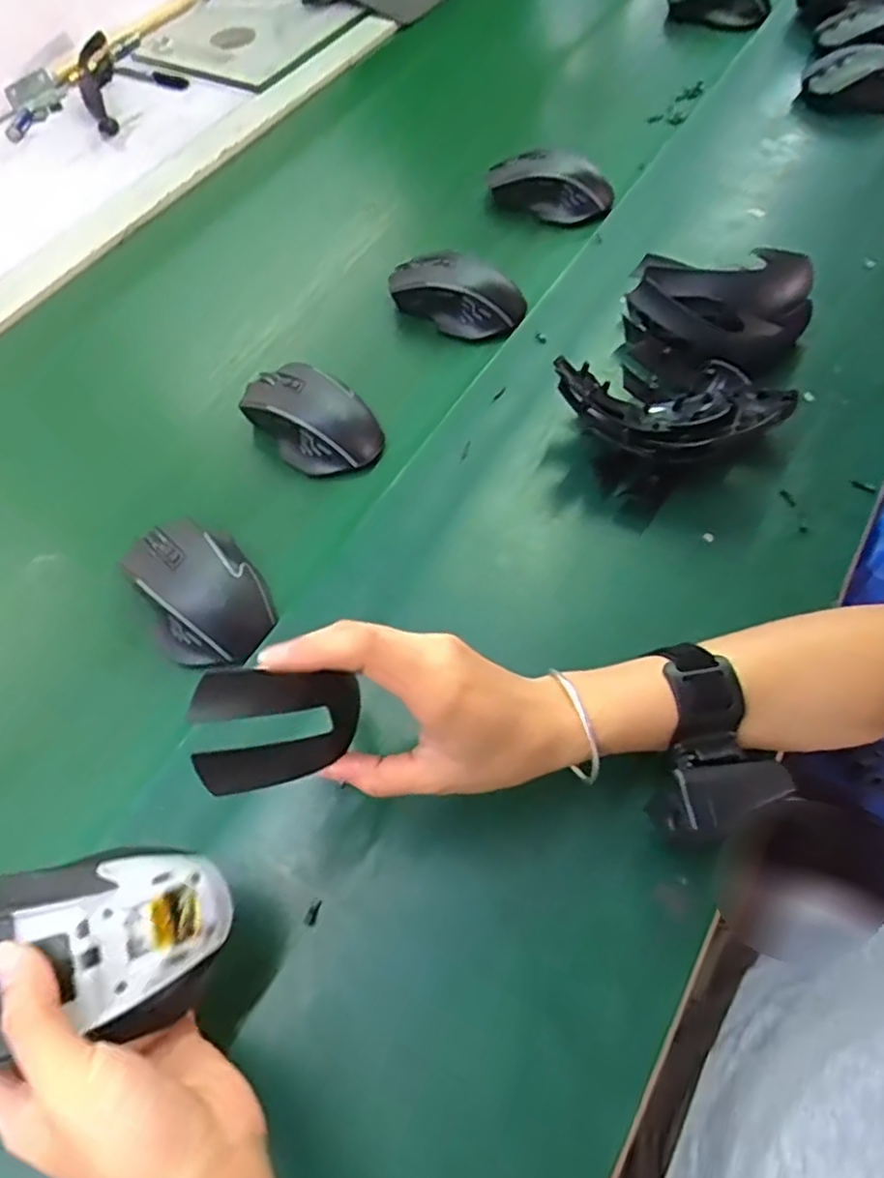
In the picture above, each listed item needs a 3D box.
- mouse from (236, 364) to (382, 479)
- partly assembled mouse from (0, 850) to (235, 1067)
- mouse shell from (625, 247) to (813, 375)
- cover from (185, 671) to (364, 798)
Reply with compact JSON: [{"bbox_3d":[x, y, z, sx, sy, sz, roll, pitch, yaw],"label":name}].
[{"bbox_3d":[-0.099,-0.130,0.530,0.108,0.039,0.068,40,69,23],"label":"mouse"},{"bbox_3d":[-0.149,0.152,0.299,0.111,0.052,0.066,-11,60,-6],"label":"partly assembled mouse"},{"bbox_3d":[0.209,-0.201,0.521,0.130,0.085,0.059,2,60,5],"label":"mouse shell"},{"bbox_3d":[-0.072,0.058,0.310,0.079,0.053,0.019,-4,12,-42],"label":"cover"}]

